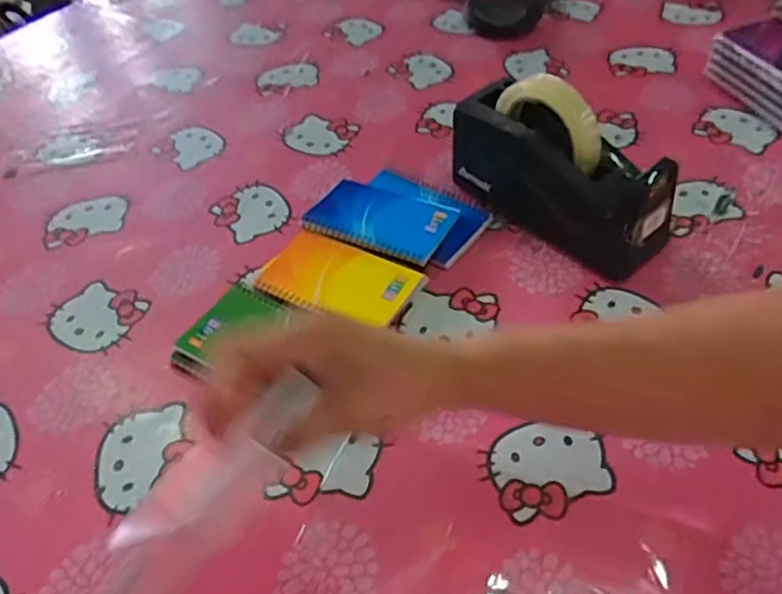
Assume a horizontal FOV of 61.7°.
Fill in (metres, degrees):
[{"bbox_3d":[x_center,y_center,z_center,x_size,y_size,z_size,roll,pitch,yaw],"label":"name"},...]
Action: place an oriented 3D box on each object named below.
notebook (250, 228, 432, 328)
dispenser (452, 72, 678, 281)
[{"bbox_3d":[-0.045,-0.014,0.578,0.131,0.016,0.079,19,52,21],"label":"notebook"},{"bbox_3d":[0.151,-0.120,0.583,0.075,0.131,0.200,-35,54,-24],"label":"dispenser"}]

